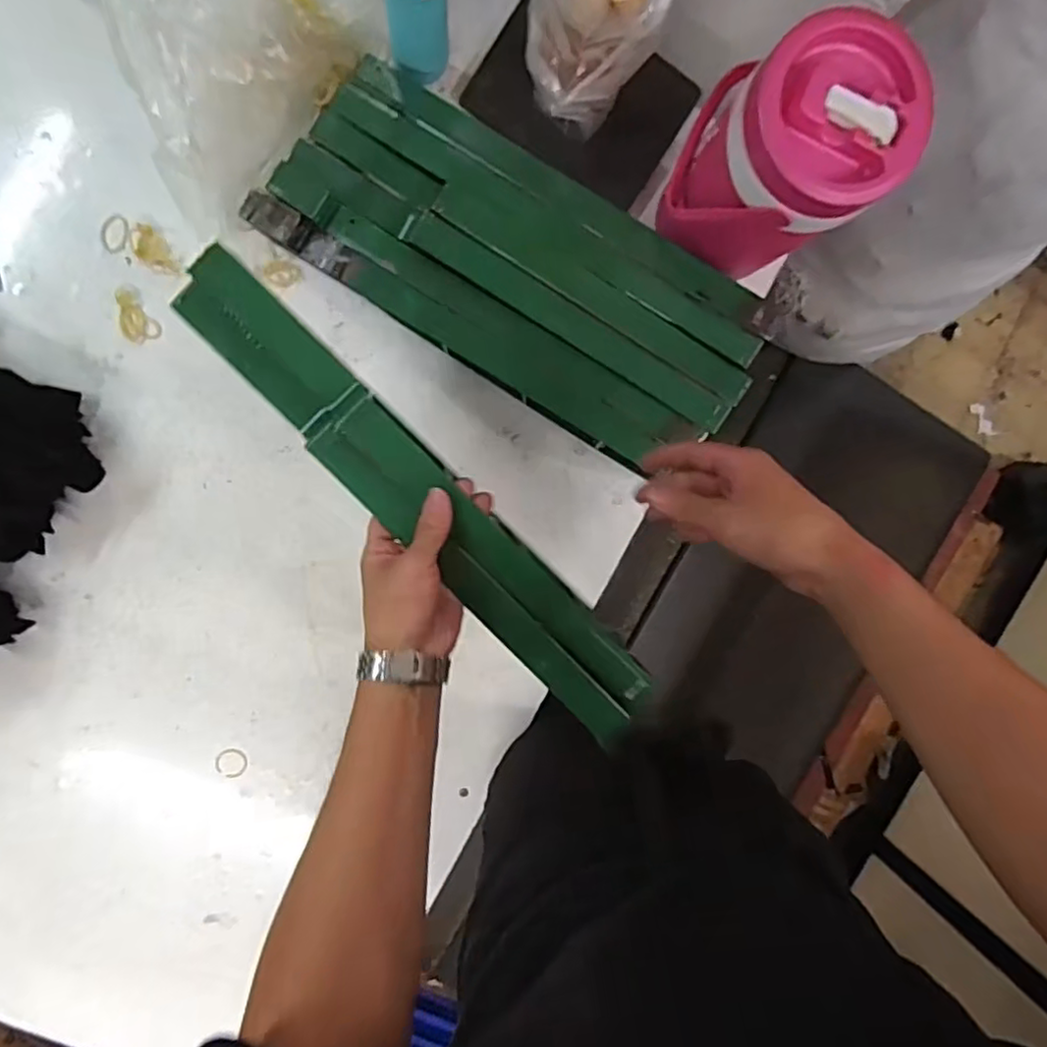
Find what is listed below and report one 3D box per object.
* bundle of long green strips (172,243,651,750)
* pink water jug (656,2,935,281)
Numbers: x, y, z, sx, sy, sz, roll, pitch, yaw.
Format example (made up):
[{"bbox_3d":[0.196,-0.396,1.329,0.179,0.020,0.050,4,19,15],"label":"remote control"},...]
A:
[{"bbox_3d":[-0.073,-0.009,0.513,0.068,0.036,0.477,-44,99,-1],"label":"bundle of long green strips"},{"bbox_3d":[0.212,-0.304,0.585,0.118,0.276,0.126,-1,96,-7],"label":"pink water jug"}]

